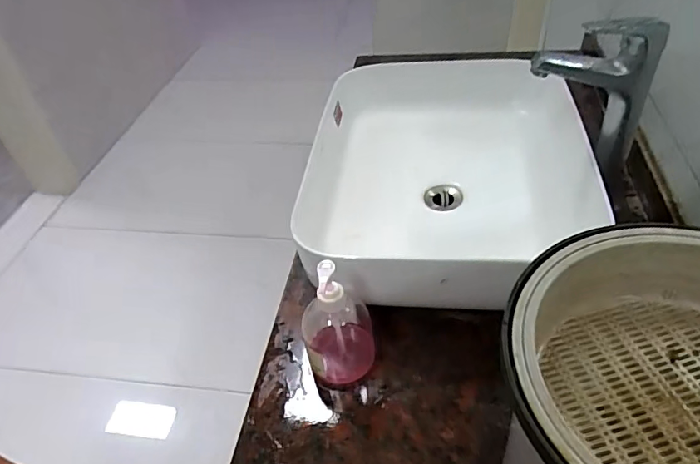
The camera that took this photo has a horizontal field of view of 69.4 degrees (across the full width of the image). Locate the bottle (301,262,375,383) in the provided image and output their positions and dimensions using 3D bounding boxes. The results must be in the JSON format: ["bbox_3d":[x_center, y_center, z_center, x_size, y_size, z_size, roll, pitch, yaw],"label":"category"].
[{"bbox_3d":[-0.018,0.101,0.602,0.086,0.165,0.083,-8,44,-2],"label":"bottle"}]

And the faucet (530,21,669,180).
[{"bbox_3d":[0.318,-0.170,0.688,0.152,0.217,0.052,4,45,9],"label":"faucet"}]

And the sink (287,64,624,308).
[{"bbox_3d":[0.148,-0.094,0.803,0.415,0.126,0.527,3,45,9],"label":"sink"}]

